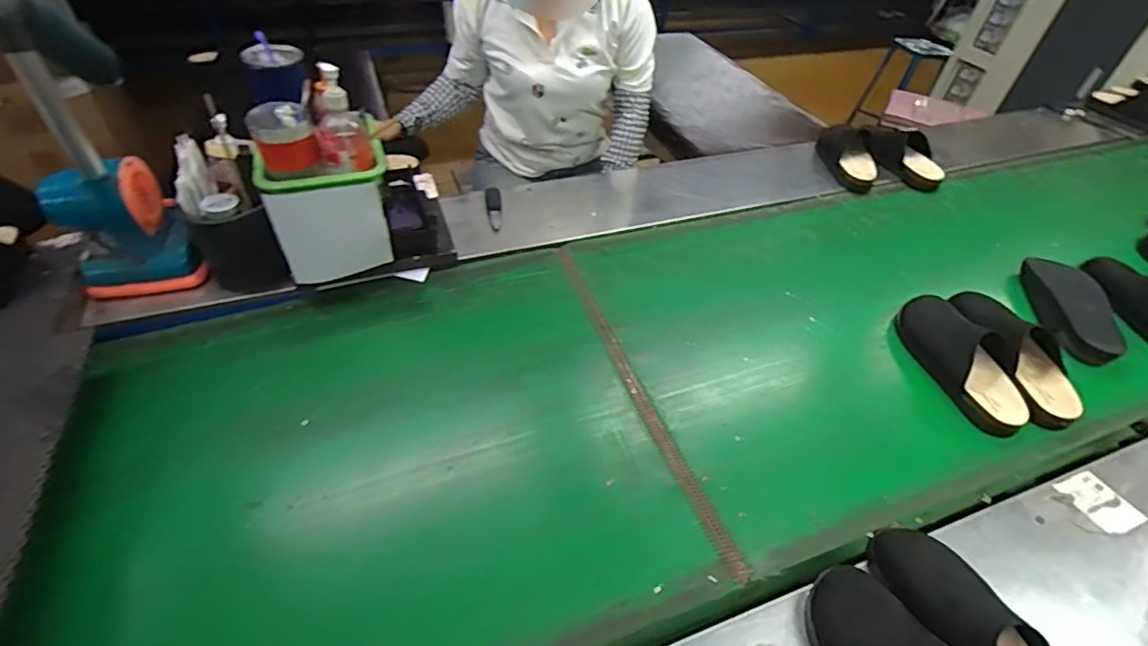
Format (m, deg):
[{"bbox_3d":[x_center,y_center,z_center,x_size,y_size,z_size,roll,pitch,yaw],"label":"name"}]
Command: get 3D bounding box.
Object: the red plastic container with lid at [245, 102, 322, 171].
[{"bbox_3d":[-0.467,-0.300,0.864,0.090,0.082,0.086,-16,49,-20],"label":"red plastic container with lid"}]

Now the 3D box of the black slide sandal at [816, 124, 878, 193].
[{"bbox_3d":[0.747,-0.471,1.465,0.122,0.101,0.273,8,45,6],"label":"black slide sandal"}]

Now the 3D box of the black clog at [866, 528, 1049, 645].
[{"bbox_3d":[0.443,0.354,0.595,0.109,0.106,0.273,-12,47,-17],"label":"black clog"}]

